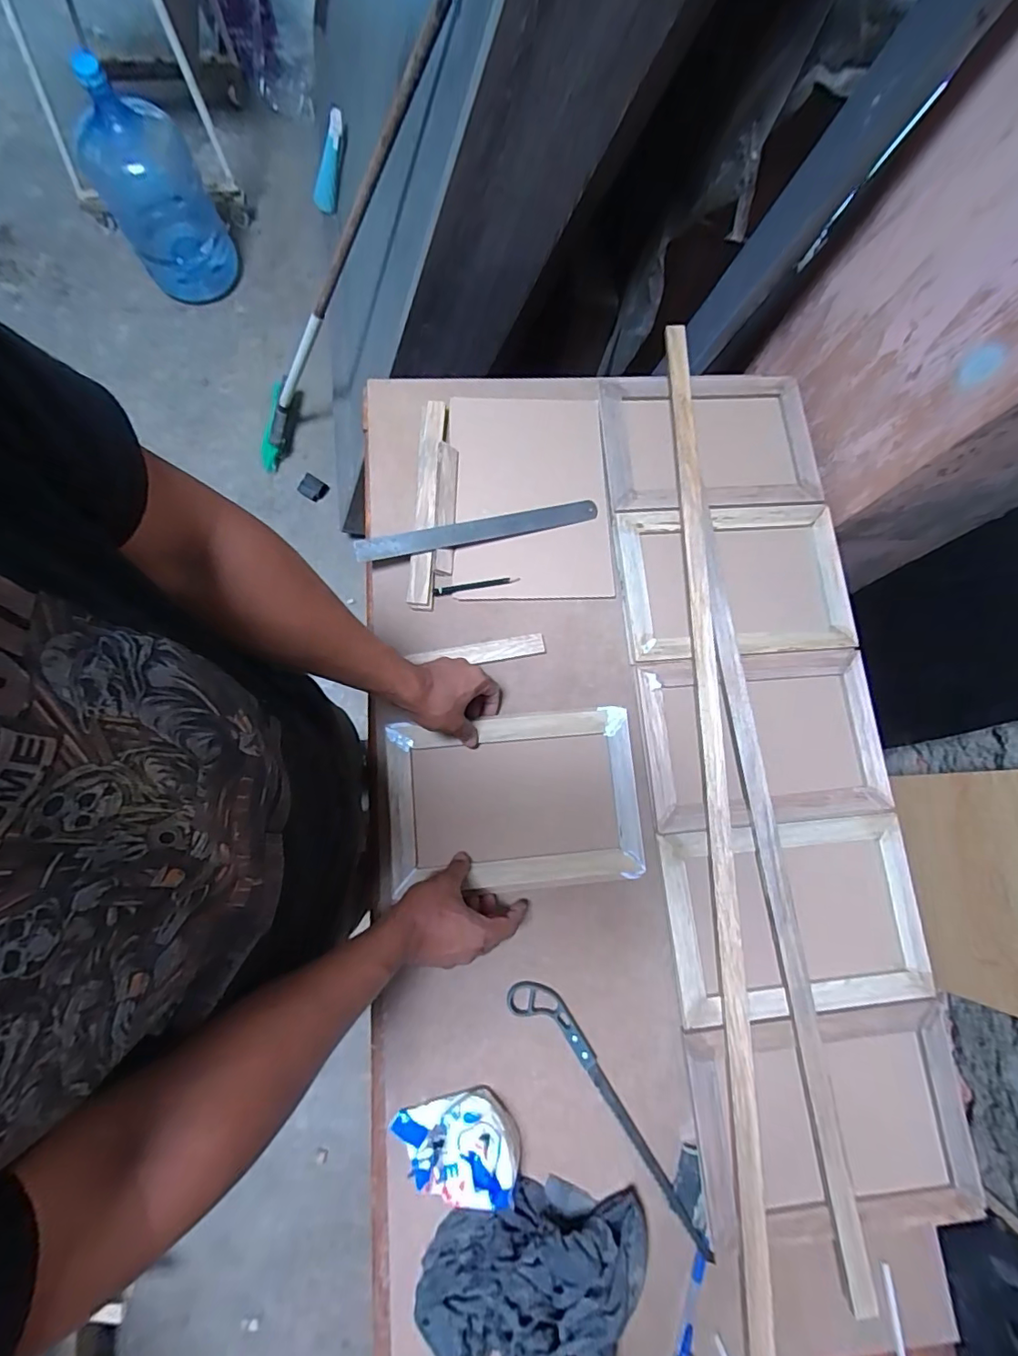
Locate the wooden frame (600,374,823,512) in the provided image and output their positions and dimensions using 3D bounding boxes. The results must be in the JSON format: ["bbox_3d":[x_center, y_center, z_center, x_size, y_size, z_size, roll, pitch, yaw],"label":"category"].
[{"bbox_3d":[0.281,-0.340,0.741,0.293,0.028,0.217,-5,79,-2],"label":"wooden frame"}]

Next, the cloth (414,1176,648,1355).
[{"bbox_3d":[0.022,0.635,0.489,0.220,0.091,0.222,5,79,0],"label":"cloth"}]

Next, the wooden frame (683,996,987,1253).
[{"bbox_3d":[0.356,0.478,0.560,0.307,0.016,0.207,-4,79,-2],"label":"wooden frame"}]

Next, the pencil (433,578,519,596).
[{"bbox_3d":[-0.043,-0.120,0.682,0.110,0.006,0.011,-9,79,-3],"label":"pencil"}]

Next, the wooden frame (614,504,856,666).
[{"bbox_3d":[0.302,-0.131,0.698,0.304,0.026,0.209,-4,79,-2],"label":"wooden frame"}]

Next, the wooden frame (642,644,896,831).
[{"bbox_3d":[0.319,0.074,0.655,0.299,0.023,0.206,-6,79,-2],"label":"wooden frame"}]

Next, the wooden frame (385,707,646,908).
[{"bbox_3d":[0.006,0.146,0.631,0.300,0.019,0.205,-4,79,-2],"label":"wooden frame"}]

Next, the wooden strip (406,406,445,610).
[{"bbox_3d":[-0.110,-0.235,0.698,0.029,0.026,0.286,3,79,-1],"label":"wooden strip"}]

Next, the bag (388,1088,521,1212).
[{"bbox_3d":[-0.054,0.472,0.527,0.135,0.075,0.079,10,79,1],"label":"bag"}]

